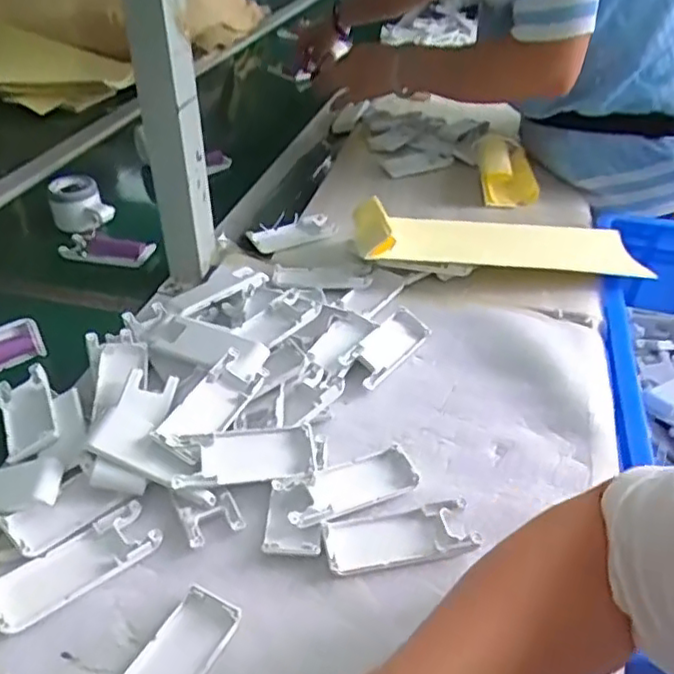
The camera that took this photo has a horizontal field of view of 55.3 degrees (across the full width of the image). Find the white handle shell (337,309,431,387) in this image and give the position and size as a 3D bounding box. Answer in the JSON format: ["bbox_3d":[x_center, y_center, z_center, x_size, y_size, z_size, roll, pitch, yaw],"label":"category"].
[{"bbox_3d":[0.045,0.010,0.591,0.042,0.023,0.101,25,44,26],"label":"white handle shell"}]

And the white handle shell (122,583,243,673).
[{"bbox_3d":[-0.098,0.192,0.366,0.041,0.011,0.104,20,42,22],"label":"white handle shell"}]

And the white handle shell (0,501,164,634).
[{"bbox_3d":[-0.169,0.146,0.415,0.102,0.014,0.041,-26,46,-30],"label":"white handle shell"}]

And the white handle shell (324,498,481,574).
[{"bbox_3d":[0.043,0.136,0.440,0.101,0.008,0.041,-5,39,-8],"label":"white handle shell"}]

